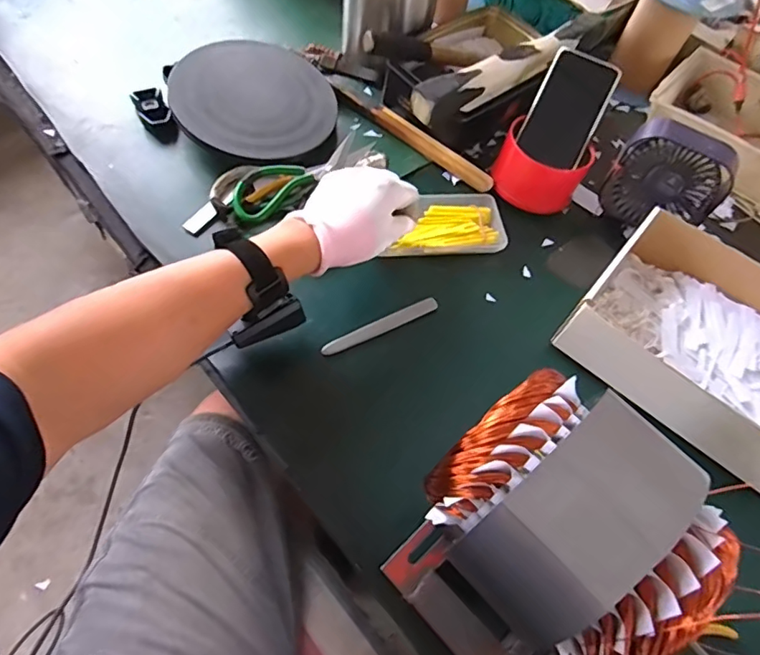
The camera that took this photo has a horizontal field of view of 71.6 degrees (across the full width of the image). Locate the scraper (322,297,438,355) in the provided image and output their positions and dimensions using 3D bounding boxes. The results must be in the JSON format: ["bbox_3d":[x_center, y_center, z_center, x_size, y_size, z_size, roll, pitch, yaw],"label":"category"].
[{"bbox_3d":[0.003,-0.002,0.532,0.131,0.006,0.015,-25,66,-18],"label":"scraper"}]

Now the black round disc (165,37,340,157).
[{"bbox_3d":[-0.149,-0.281,0.642,0.186,0.043,0.177,2,61,-4],"label":"black round disc"}]

